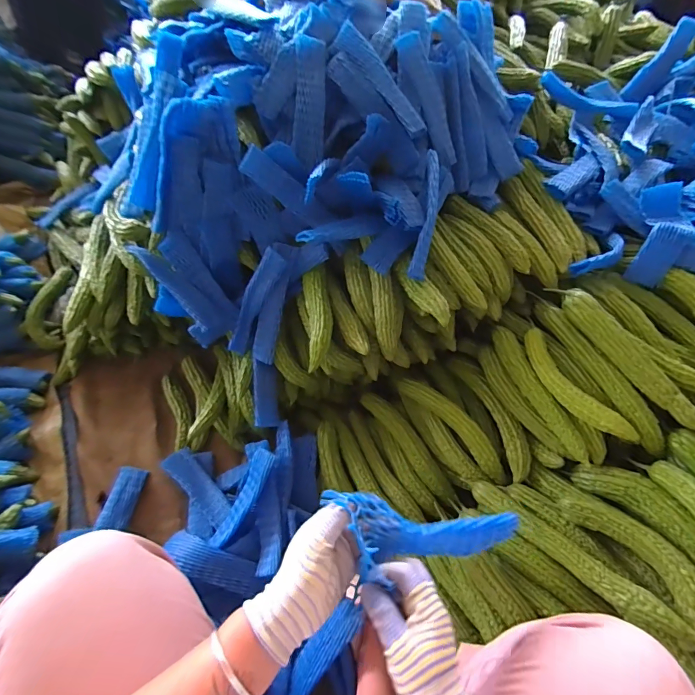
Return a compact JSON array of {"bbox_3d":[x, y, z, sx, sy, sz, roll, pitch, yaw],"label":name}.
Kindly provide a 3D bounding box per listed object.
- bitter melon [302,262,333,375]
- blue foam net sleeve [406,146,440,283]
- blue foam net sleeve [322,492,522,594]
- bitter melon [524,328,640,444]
[{"bbox_3d":[-0.056,-0.058,0.698,0.053,0.040,0.202,-3,72,-3],"label":"bitter melon"},{"bbox_3d":[0.141,-0.234,0.647,0.032,0.024,0.239,10,82,6],"label":"blue foam net sleeve"},{"bbox_3d":[0.080,0.208,0.395,0.214,0.043,0.078,11,53,-9],"label":"blue foam net sleeve"},{"bbox_3d":[0.377,0.062,0.623,0.060,0.036,0.231,-20,57,-15],"label":"bitter melon"}]

